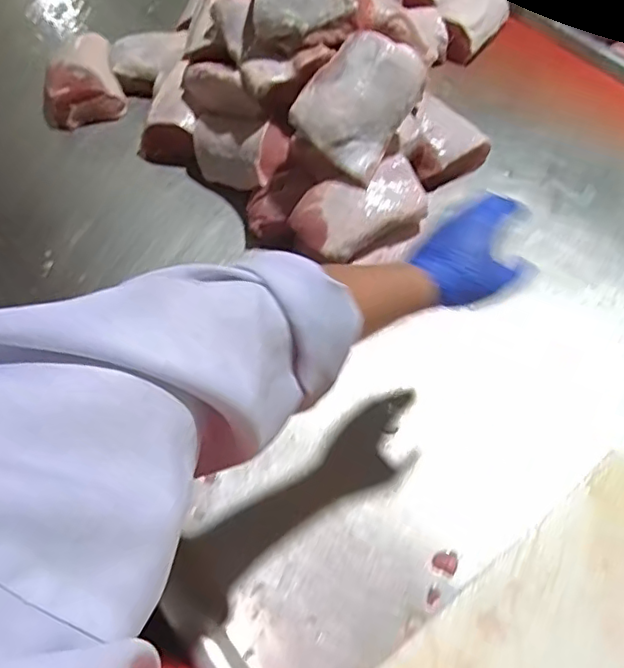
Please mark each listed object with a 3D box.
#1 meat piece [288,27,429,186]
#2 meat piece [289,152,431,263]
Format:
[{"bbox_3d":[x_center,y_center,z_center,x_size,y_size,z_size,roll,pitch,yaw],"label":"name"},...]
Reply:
[{"bbox_3d":[0.062,-0.301,0.763,0.130,0.065,0.168,35,95,-13],"label":"meat piece"},{"bbox_3d":[0.063,-0.163,0.768,0.169,0.057,0.100,-19,60,-11],"label":"meat piece"}]

